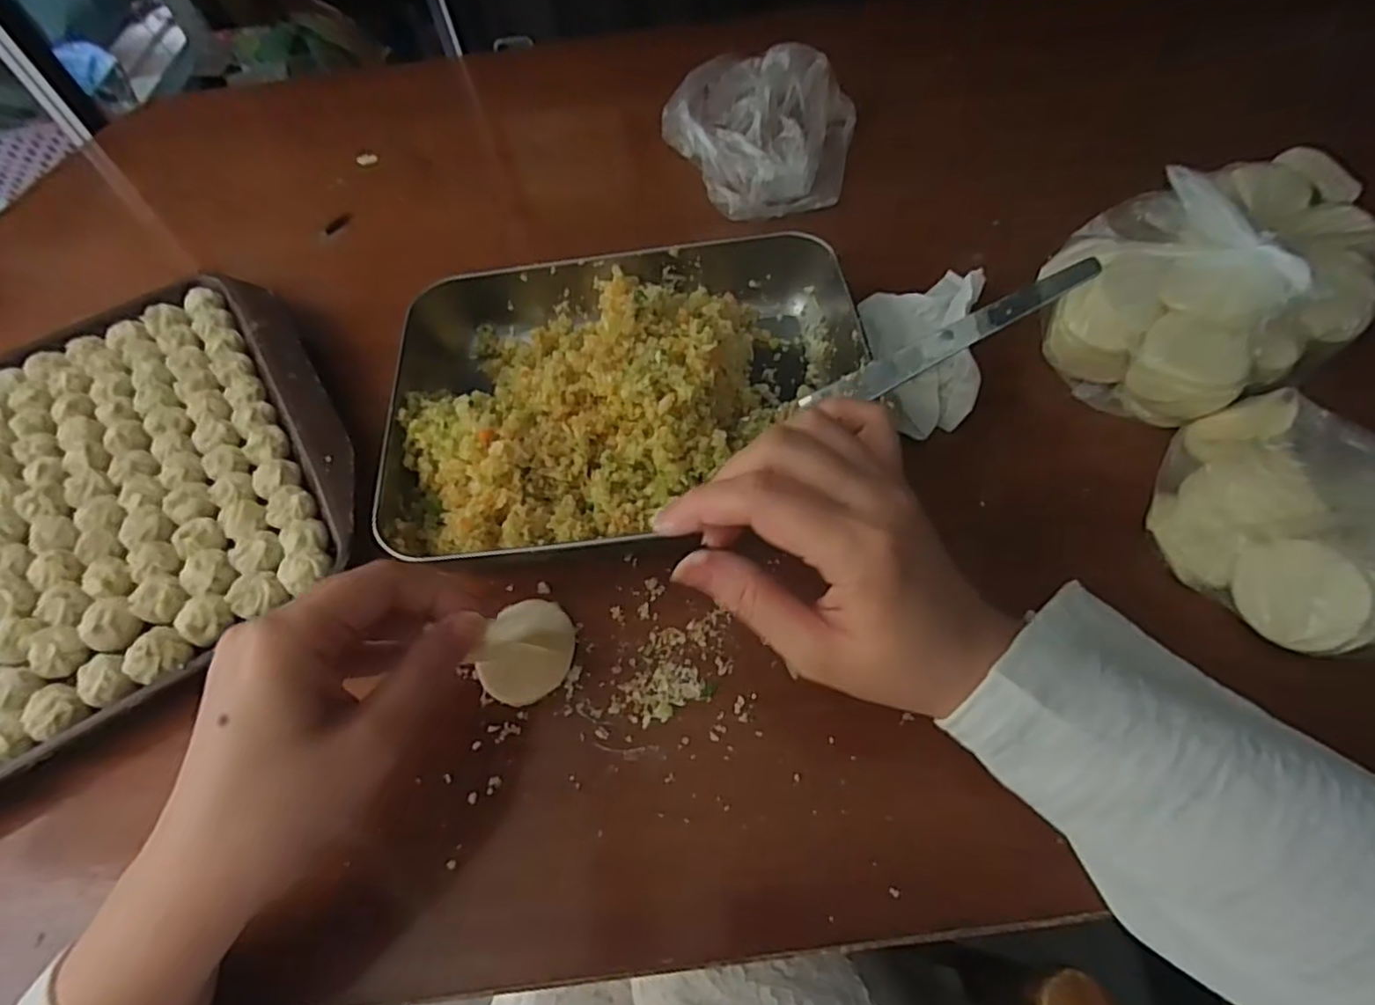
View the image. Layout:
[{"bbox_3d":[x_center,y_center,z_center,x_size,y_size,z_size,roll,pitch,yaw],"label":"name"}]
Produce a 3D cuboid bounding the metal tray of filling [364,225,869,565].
[{"bbox_3d":[-0.029,-0.074,0.392,0.269,0.056,0.214,-11,58,-2],"label":"metal tray of filling"}]

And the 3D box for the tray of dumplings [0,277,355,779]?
[{"bbox_3d":[-0.396,0.031,0.366,0.409,0.037,0.284,-32,61,-15],"label":"tray of dumplings"}]

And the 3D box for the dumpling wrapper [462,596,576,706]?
[{"bbox_3d":[-0.078,0.071,0.331,0.044,0.006,0.049,32,65,20],"label":"dumpling wrapper"}]

